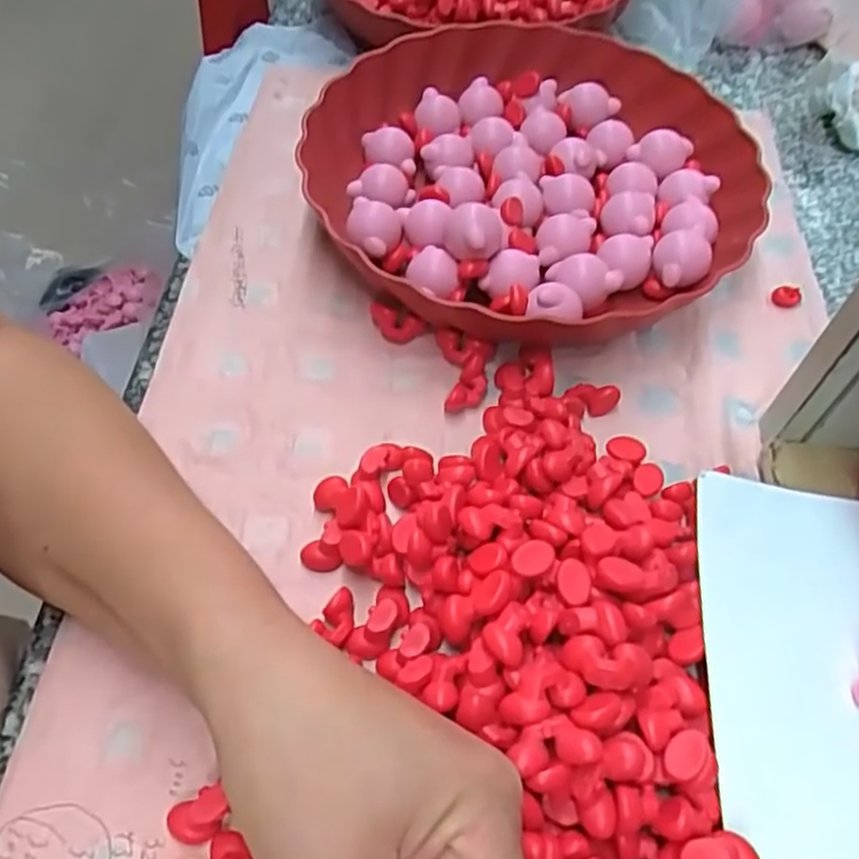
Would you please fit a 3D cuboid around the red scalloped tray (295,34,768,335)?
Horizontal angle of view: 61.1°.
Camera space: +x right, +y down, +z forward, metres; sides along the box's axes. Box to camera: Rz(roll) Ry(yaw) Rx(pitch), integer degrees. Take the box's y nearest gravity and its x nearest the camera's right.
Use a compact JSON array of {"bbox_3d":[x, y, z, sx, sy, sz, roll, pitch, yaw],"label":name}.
[{"bbox_3d":[0.055,-0.140,0.399,0.228,0.047,0.228,32,61,18],"label":"red scalloped tray"}]

